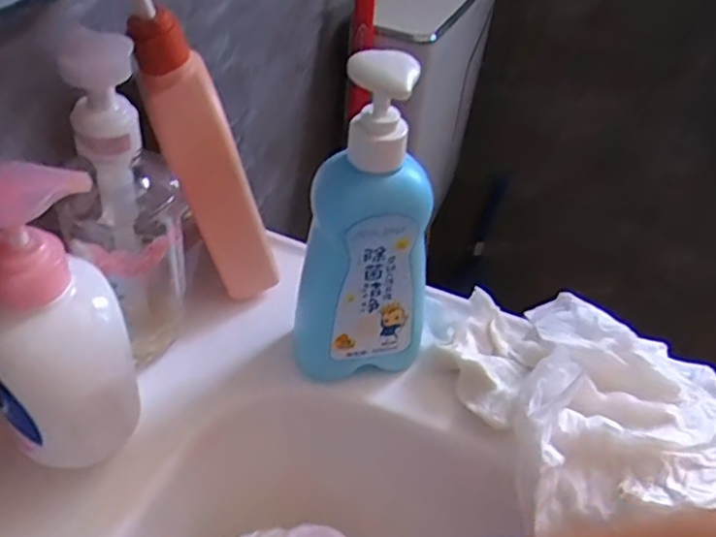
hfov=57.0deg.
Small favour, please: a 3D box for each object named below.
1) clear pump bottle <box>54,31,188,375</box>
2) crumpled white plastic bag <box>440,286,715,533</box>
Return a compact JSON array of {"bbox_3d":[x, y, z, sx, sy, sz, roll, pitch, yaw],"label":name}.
[{"bbox_3d":[-0.130,-0.031,0.373,0.060,0.197,0.055,-13,45,-19],"label":"clear pump bottle"},{"bbox_3d":[0.160,0.082,0.429,0.172,0.044,0.192,-10,44,-17],"label":"crumpled white plastic bag"}]

